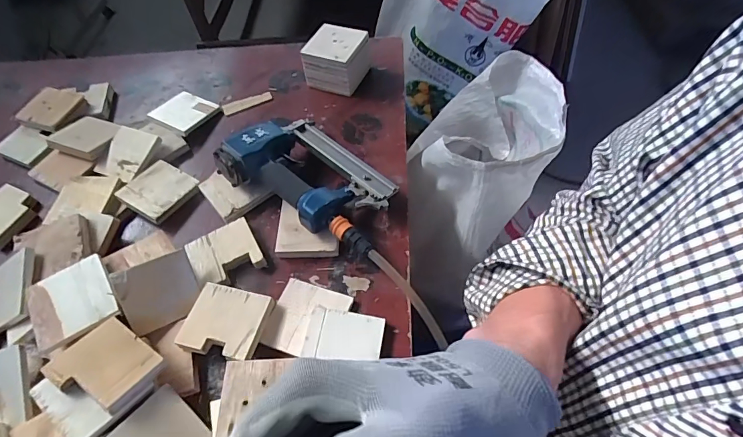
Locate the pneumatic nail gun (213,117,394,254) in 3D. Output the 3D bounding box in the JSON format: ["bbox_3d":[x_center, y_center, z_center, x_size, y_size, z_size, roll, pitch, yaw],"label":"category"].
[{"bbox_3d":[-0.080,-0.068,0.635,0.255,0.075,0.157,26,61,21],"label":"pneumatic nail gun"}]

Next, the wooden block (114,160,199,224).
[{"bbox_3d":[-0.331,-0.045,0.669,0.095,0.015,0.092,30,63,22],"label":"wooden block"}]

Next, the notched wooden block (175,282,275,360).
[{"bbox_3d":[-0.178,0.126,0.533,0.091,0.025,0.084,8,57,10],"label":"notched wooden block"}]

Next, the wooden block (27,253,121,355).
[{"bbox_3d":[-0.362,0.099,0.521,0.093,0.012,0.096,-28,58,-14],"label":"wooden block"}]

